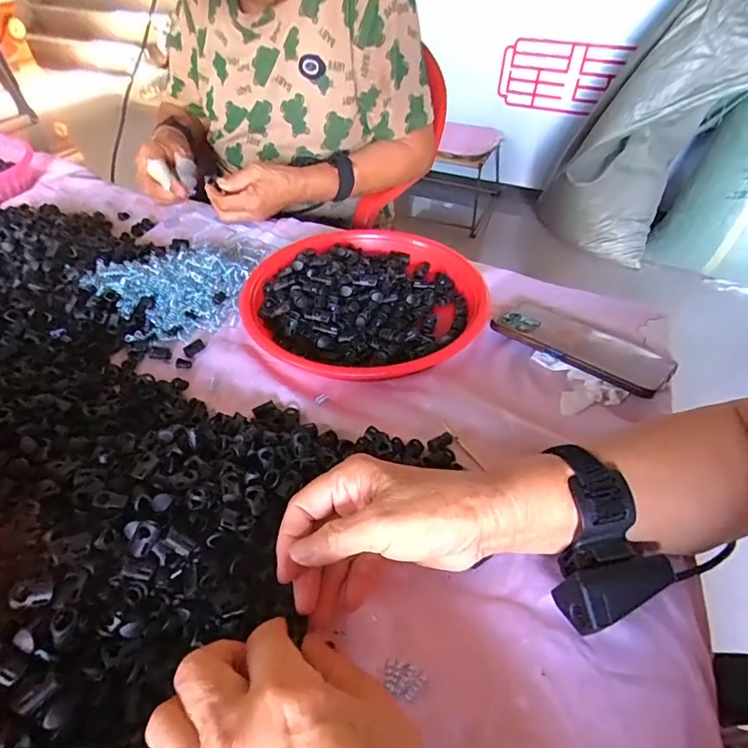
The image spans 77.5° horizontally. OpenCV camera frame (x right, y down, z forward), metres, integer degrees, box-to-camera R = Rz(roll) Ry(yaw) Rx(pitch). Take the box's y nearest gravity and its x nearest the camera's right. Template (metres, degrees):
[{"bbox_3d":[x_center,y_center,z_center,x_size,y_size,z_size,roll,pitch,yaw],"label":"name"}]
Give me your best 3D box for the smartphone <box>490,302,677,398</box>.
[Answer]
[{"bbox_3d":[0.207,-0.034,0.463,0.161,0.011,0.086,31,44,32],"label":"smartphone"}]

